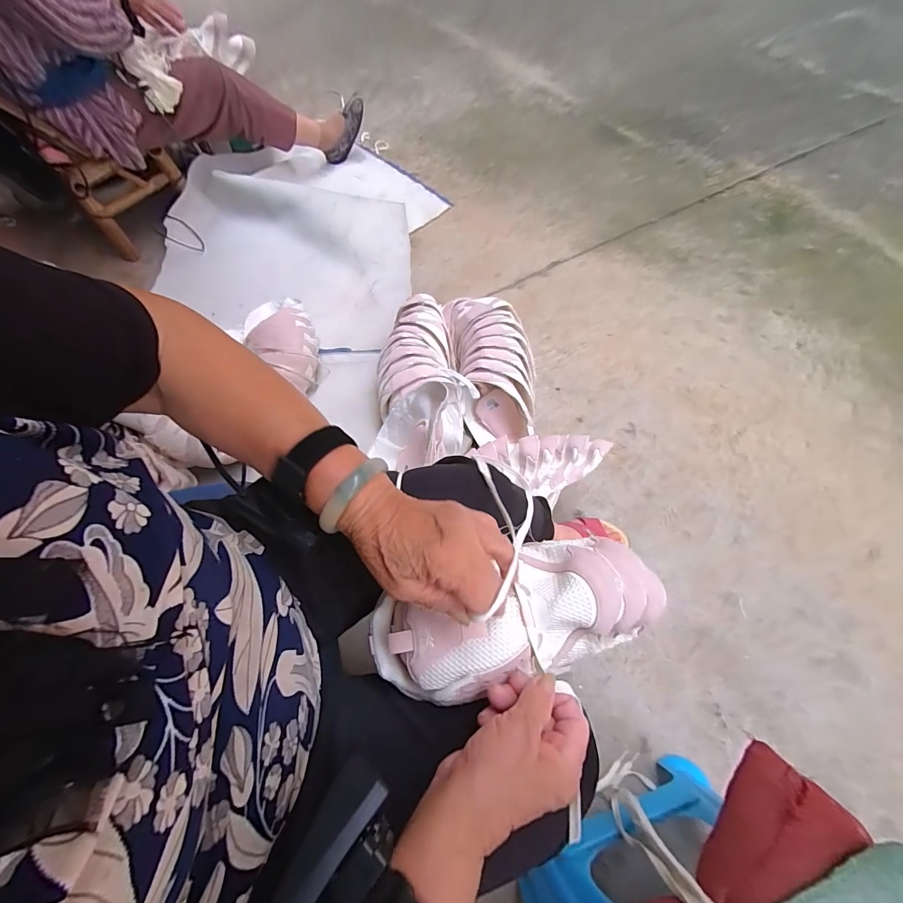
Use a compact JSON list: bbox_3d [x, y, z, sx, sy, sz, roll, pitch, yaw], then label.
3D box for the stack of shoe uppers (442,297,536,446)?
[{"bbox_3d":[0.091,-0.196,0.867,0.159,0.139,0.357,-10,64,0],"label":"stack of shoe uppers"}]

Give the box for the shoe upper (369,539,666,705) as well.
[{"bbox_3d":[0.065,0.140,0.348,0.273,0.089,0.104,-12,64,-11],"label":"shoe upper"}]

